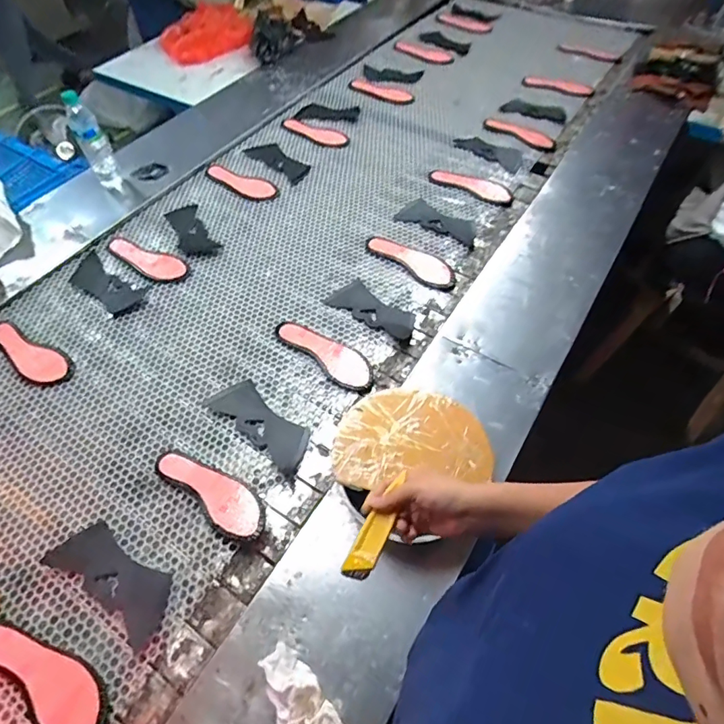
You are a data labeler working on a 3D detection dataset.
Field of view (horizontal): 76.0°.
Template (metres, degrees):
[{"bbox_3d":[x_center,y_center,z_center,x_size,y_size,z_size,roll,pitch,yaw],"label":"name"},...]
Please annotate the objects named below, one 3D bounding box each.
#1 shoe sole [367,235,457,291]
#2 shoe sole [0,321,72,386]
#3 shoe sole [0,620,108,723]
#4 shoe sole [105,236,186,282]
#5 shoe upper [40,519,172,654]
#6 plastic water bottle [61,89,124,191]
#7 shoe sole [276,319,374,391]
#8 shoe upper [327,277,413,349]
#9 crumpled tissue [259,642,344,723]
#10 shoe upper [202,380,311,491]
[{"bbox_3d":[0.117,-0.240,1.074,0.233,0.019,0.083,37,64,25],"label":"shoe sole"},{"bbox_3d":[-0.676,-0.021,0.933,0.220,0.012,0.073,27,60,21],"label":"shoe sole"},{"bbox_3d":[-0.439,0.424,0.634,0.227,0.015,0.077,28,60,21],"label":"shoe sole"},{"bbox_3d":[-0.508,-0.245,1.082,0.225,0.015,0.076,22,58,18],"label":"shoe sole"},{"bbox_3d":[-0.380,0.326,0.707,0.210,0.012,0.089,31,61,17],"label":"shoe upper"},{"bbox_3d":[-0.657,-0.535,1.133,0.060,0.225,0.053,-27,57,-16],"label":"plastic water bottle"},{"bbox_3d":[-0.072,-0.024,0.931,0.234,0.015,0.078,32,62,23],"label":"shoe sole"},{"bbox_3d":[0.030,-0.117,0.988,0.199,0.031,0.089,29,61,22],"label":"shoe upper"},{"bbox_3d":[-0.078,0.433,0.579,0.067,0.037,0.144,-33,59,-19],"label":"crumpled tissue"},{"bbox_3d":[-0.179,0.111,0.845,0.226,0.011,0.088,37,64,26],"label":"shoe upper"}]

